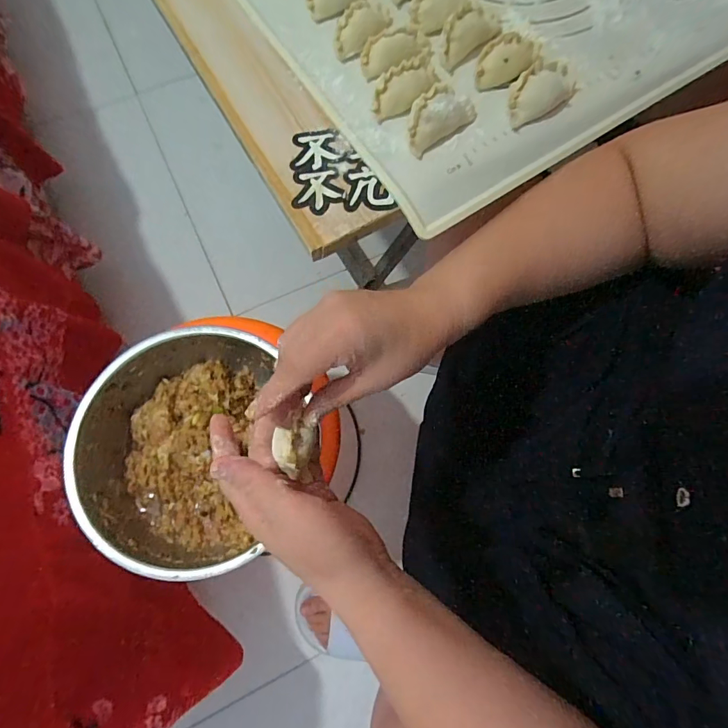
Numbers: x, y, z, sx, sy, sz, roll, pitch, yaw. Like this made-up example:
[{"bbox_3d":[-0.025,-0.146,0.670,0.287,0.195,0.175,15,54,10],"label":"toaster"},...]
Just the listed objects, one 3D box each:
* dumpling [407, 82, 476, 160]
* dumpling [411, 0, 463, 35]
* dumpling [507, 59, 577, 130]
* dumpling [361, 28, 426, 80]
[{"bbox_3d":[0.053,-0.180,0.318,0.059,0.022,0.027,-38,79,-12],"label":"dumpling"},{"bbox_3d":[0.058,-0.283,0.343,0.029,0.017,0.052,32,75,6],"label":"dumpling"},{"bbox_3d":[0.130,-0.201,0.323,0.062,0.020,0.032,-41,80,-13],"label":"dumpling"},{"bbox_3d":[0.022,-0.239,0.332,0.052,0.017,0.020,-27,78,-10],"label":"dumpling"}]

